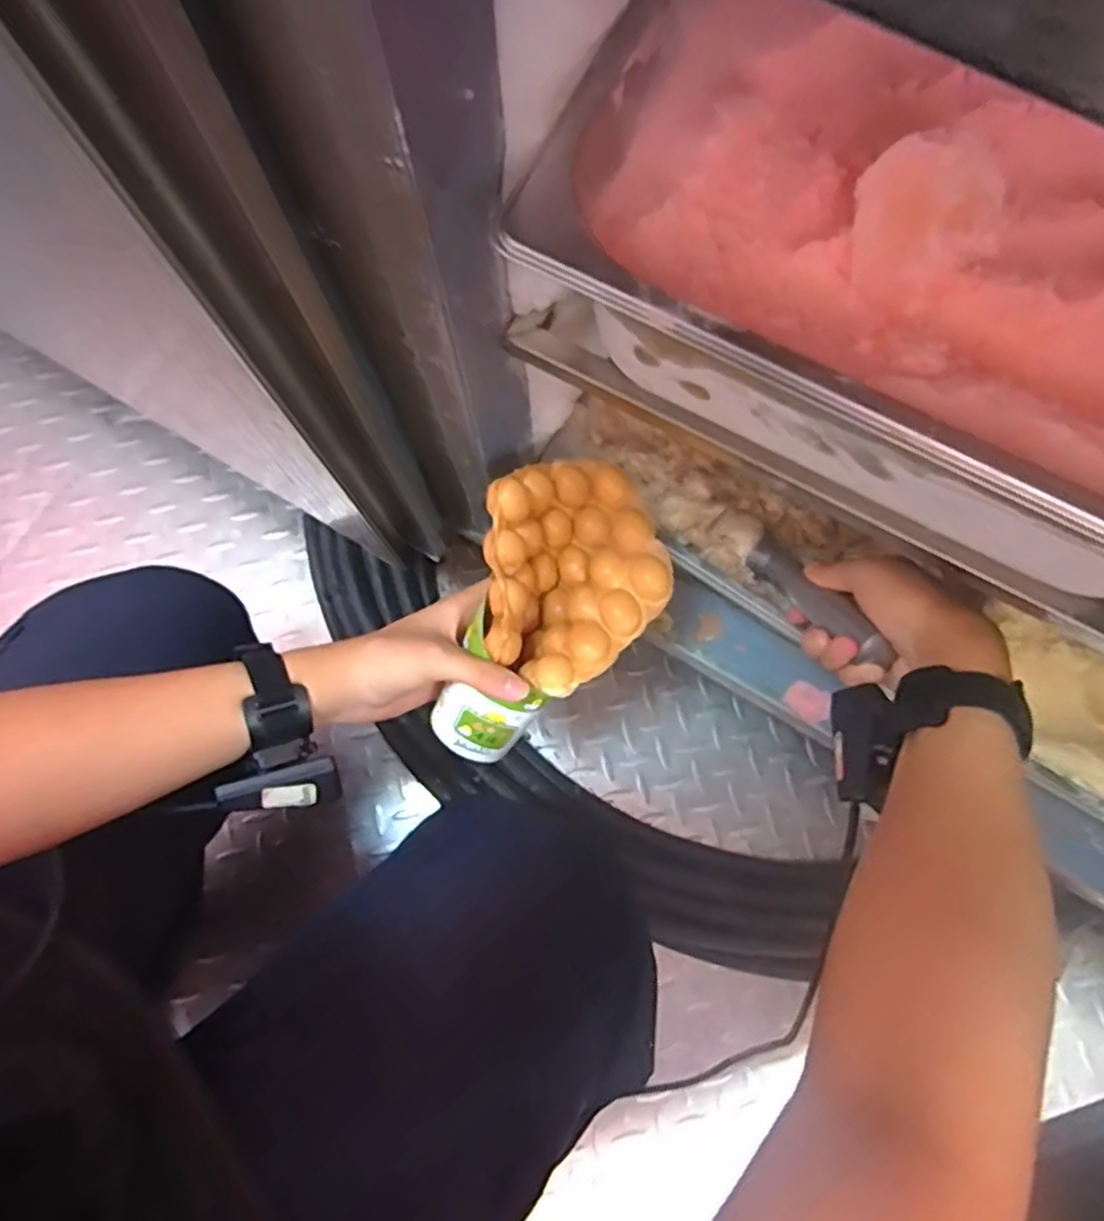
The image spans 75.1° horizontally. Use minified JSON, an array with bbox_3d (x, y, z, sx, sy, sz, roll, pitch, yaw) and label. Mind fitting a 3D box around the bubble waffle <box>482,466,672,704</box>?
[{"bbox_3d":[0.017,-0.023,0.445,0.106,0.074,0.143,0,77,0],"label":"bubble waffle"}]

